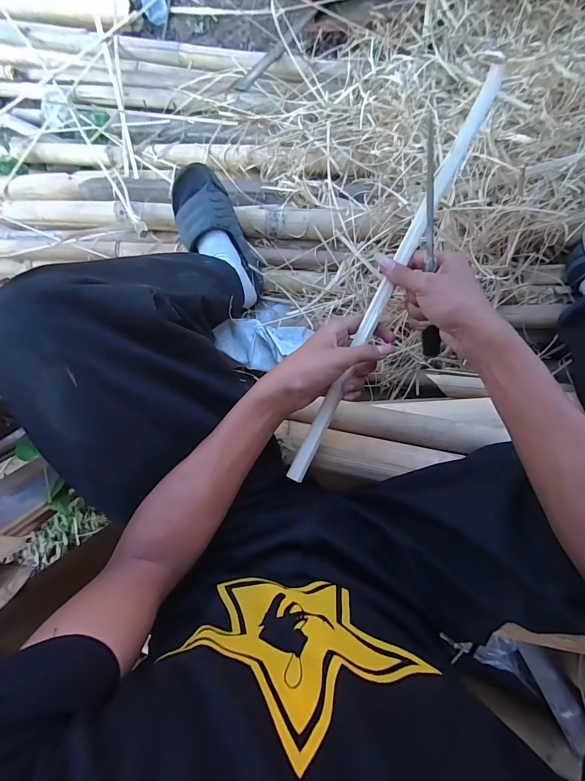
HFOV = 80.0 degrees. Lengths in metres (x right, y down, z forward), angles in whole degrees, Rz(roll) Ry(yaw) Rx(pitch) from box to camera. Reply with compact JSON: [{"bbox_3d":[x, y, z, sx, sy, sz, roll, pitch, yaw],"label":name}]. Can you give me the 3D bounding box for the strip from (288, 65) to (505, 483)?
[{"bbox_3d":[0.110,-0.122,0.377,0.019,0.011,0.484,27,91,9],"label":"strip"}]

